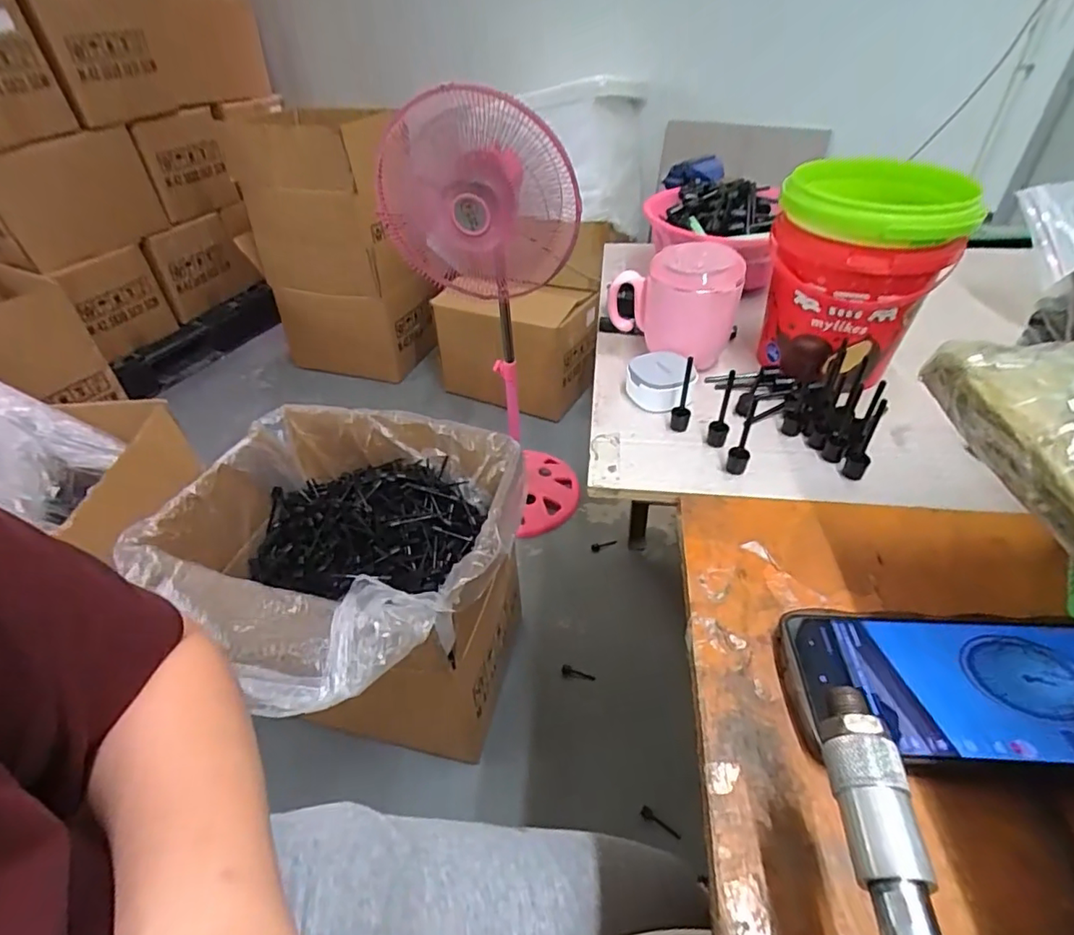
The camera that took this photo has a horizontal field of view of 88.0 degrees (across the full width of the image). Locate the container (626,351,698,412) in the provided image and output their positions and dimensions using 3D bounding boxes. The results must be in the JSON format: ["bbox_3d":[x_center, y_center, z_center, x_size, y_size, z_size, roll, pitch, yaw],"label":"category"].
[{"bbox_3d":[0.104,-0.074,0.470,0.055,0.036,0.053,-1,41,1],"label":"container"}]

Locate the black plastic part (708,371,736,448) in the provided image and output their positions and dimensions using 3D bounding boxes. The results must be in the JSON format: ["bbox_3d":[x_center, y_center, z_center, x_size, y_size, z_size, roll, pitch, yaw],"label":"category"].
[{"bbox_3d":[0.139,-0.042,0.415,0.014,0.058,0.014,14,44,17],"label":"black plastic part"}]

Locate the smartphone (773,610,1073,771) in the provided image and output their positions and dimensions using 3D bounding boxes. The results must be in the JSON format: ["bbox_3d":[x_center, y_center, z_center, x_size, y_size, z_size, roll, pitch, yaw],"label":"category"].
[{"bbox_3d":[0.205,0.107,0.271,0.161,0.013,0.074,3,42,6],"label":"smartphone"}]

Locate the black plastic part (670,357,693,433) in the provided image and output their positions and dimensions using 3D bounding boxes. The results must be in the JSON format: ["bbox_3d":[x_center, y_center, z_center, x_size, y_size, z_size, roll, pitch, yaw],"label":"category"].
[{"bbox_3d":[0.114,-0.056,0.431,0.015,0.063,0.011,11,43,15],"label":"black plastic part"}]

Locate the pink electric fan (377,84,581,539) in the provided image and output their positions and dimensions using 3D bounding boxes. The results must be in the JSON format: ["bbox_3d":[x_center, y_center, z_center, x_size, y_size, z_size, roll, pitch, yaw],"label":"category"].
[{"bbox_3d":[-0.092,-0.298,1.184,0.333,0.878,0.427,-10,42,-9],"label":"pink electric fan"}]

